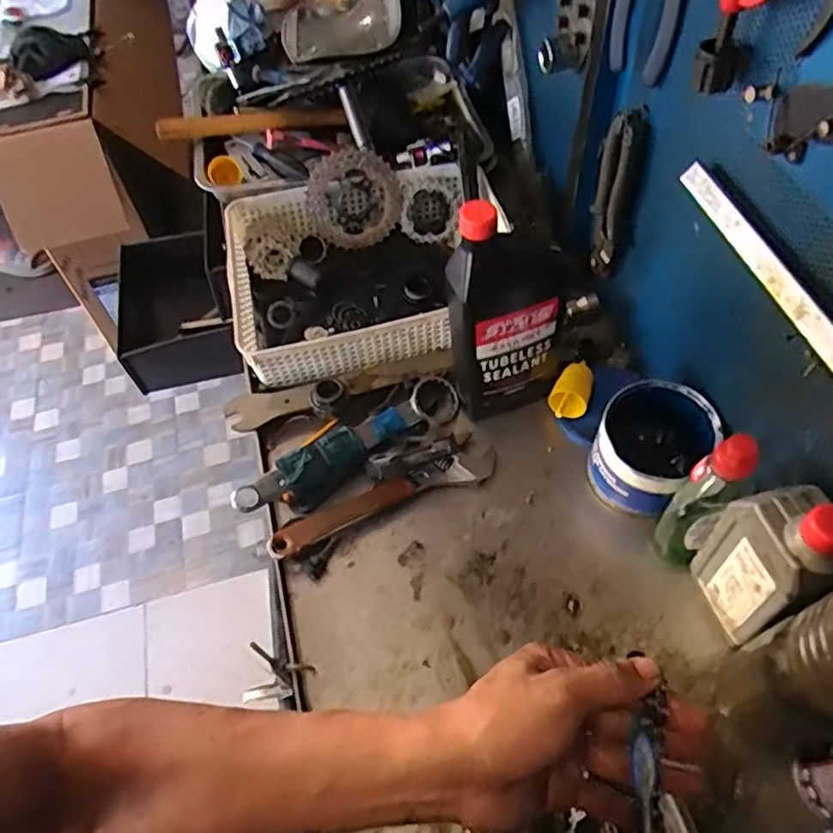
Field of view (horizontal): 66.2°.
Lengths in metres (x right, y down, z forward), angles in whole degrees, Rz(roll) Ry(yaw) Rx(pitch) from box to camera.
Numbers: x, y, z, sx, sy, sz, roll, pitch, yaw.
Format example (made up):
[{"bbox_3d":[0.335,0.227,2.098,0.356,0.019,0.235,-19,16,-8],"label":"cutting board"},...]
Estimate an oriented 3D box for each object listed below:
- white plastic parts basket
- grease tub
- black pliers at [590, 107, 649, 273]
[{"bbox_3d":[-0.073,-0.184,0.780,0.293,0.098,0.268,-10,55,-2],"label":"white plastic parts basket"},{"bbox_3d":[0.222,0.033,0.616,0.094,0.102,0.110,29,62,22],"label":"grease tub"},{"bbox_3d":[0.200,-0.228,0.658,0.018,0.193,0.046,-25,57,-12],"label":"black pliers"}]

